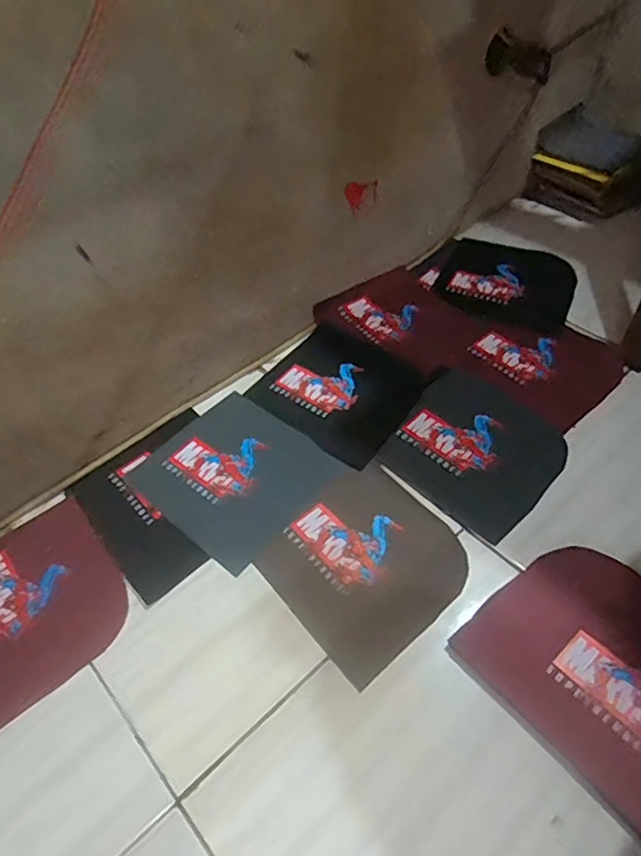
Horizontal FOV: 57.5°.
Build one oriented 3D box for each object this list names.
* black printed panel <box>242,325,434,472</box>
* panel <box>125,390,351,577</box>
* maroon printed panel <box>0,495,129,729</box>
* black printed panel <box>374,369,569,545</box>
[{"bbox_3d":[0.023,-0.057,0.828,0.217,0.013,0.187,30,57,26],"label":"black printed panel"},{"bbox_3d":[-0.110,0.056,0.751,0.211,0.009,0.198,33,59,28],"label":"panel"},{"bbox_3d":[-0.328,0.197,0.651,0.196,0.006,0.213,-31,54,-23],"label":"maroon printed panel"},{"bbox_3d":[0.196,0.022,0.744,0.196,0.015,0.197,33,59,28],"label":"black printed panel"}]

